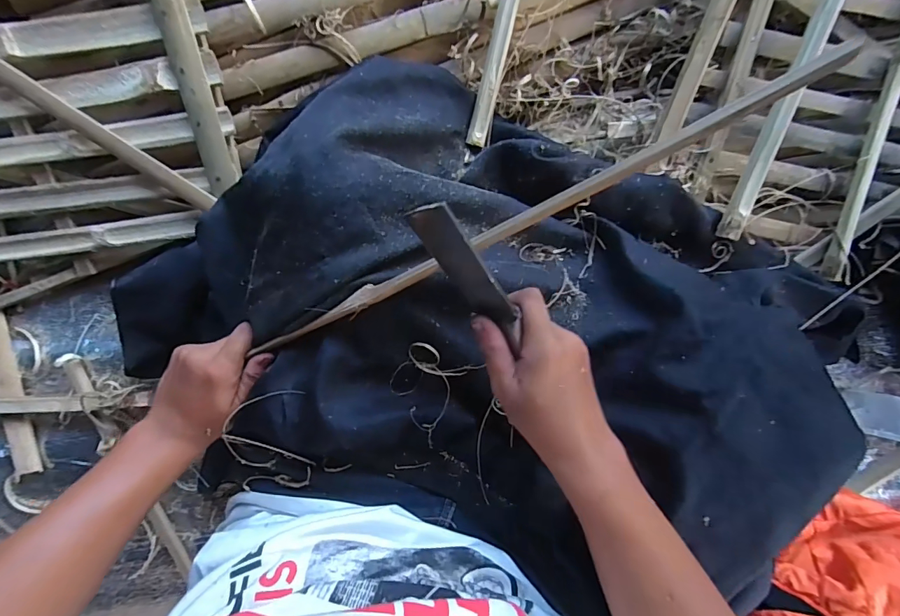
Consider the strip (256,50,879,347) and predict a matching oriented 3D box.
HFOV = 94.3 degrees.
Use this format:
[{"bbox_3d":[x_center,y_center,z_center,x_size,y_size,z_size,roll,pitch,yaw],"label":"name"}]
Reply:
[{"bbox_3d":[0.016,-0.042,0.277,0.404,0.012,0.013,-24,94,23],"label":"strip"}]

